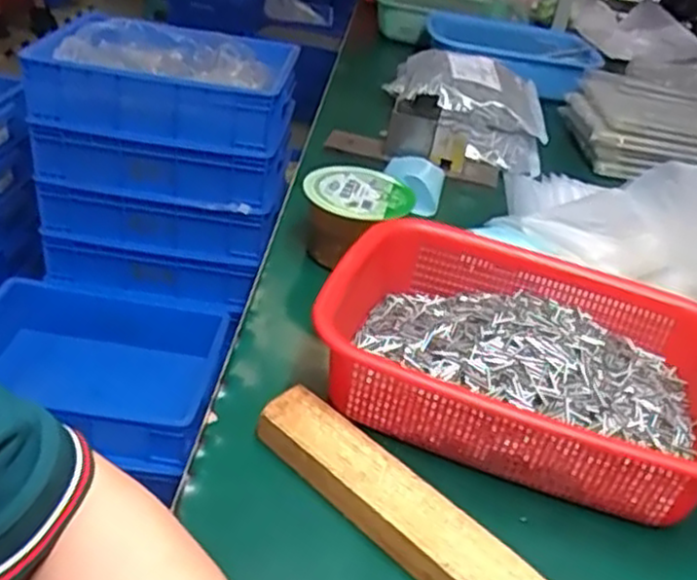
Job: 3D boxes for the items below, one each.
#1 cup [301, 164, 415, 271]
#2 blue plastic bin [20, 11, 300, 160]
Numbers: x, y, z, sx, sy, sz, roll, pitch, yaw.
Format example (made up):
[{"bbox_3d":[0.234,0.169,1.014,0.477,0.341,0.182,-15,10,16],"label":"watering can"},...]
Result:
[{"bbox_3d":[0.002,-0.058,0.670,0.093,0.077,0.100,5,33,-3],"label":"cup"},{"bbox_3d":[-0.308,-0.355,1.246,0.416,0.127,0.257,7,32,-1],"label":"blue plastic bin"}]

